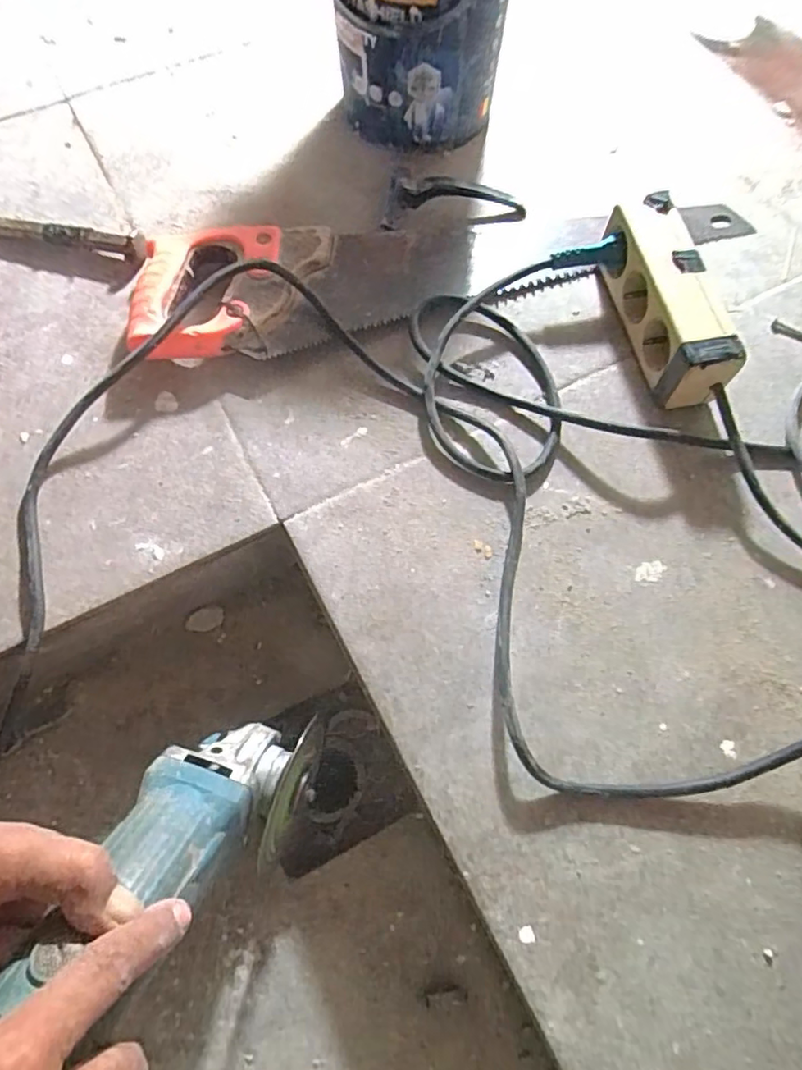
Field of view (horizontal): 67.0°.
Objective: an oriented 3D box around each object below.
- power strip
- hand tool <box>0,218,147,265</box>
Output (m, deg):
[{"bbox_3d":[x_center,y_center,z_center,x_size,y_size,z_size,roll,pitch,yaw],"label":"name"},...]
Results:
[{"bbox_3d":[0.196,-0.172,0.451,0.060,0.065,0.157,-9,66,-3],"label":"power strip"},{"bbox_3d":[-0.296,-0.249,0.499,0.189,0.021,0.015,12,67,6],"label":"hand tool"}]

